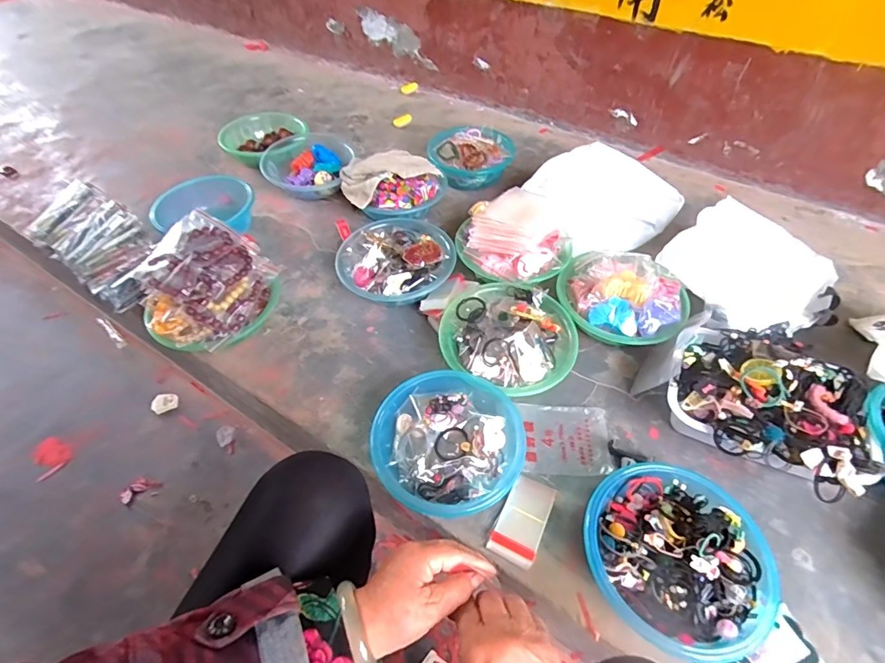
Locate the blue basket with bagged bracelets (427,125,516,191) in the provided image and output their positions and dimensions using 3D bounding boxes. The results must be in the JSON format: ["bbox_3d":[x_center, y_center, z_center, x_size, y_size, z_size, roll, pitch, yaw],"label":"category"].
[{"bbox_3d":[0.077,-0.466,1.202,0.222,0.095,0.201,6,51,5],"label":"blue basket with bagged bracelets"}]

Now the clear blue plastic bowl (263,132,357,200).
[{"bbox_3d":[-0.340,-0.411,1.151,0.207,0.097,0.206,0,51,0],"label":"clear blue plastic bowl"}]

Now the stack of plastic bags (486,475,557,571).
[{"bbox_3d":[0.120,0.273,0.657,0.065,0.009,0.125,24,55,18],"label":"stack of plastic bags"}]

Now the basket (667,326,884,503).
[{"bbox_3d":[0.507,0.119,0.706,0.298,0.137,0.230,35,59,25],"label":"basket"}]

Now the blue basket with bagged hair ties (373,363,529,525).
[{"bbox_3d":[0.010,0.172,0.696,0.219,0.077,0.210,0,51,0],"label":"blue basket with bagged hair ties"}]

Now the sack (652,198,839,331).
[{"bbox_3d":[0.608,-0.116,0.902,0.240,0.120,0.291,-31,58,-23],"label":"sack"}]

